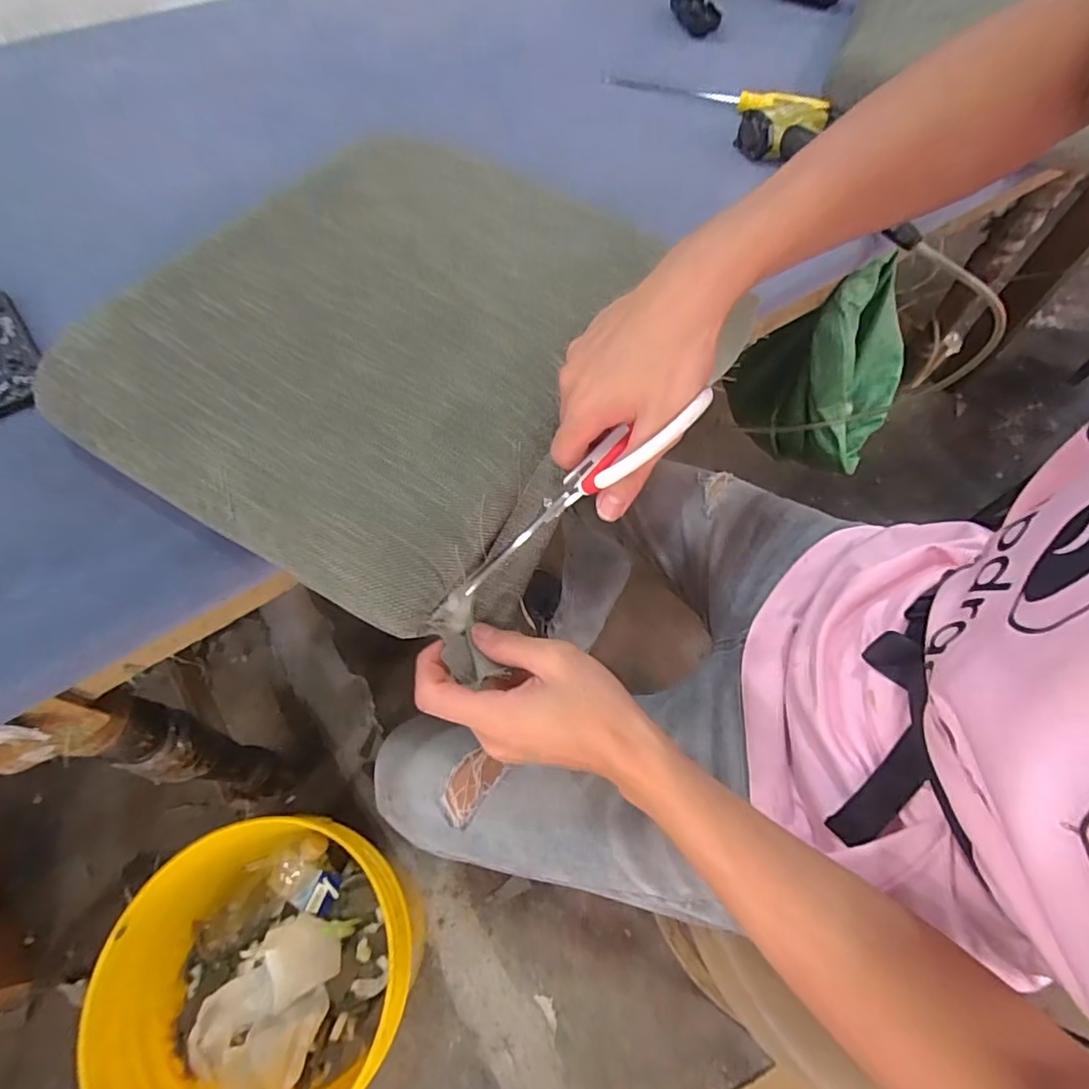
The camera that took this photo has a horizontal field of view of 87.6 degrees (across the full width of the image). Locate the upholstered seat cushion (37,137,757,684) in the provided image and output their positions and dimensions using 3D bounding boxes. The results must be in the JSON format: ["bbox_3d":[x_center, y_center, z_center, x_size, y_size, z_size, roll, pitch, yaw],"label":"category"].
[{"bbox_3d":[-0.109,-0.163,0.463,0.399,0.046,0.417,34,66,14],"label":"upholstered seat cushion"}]

